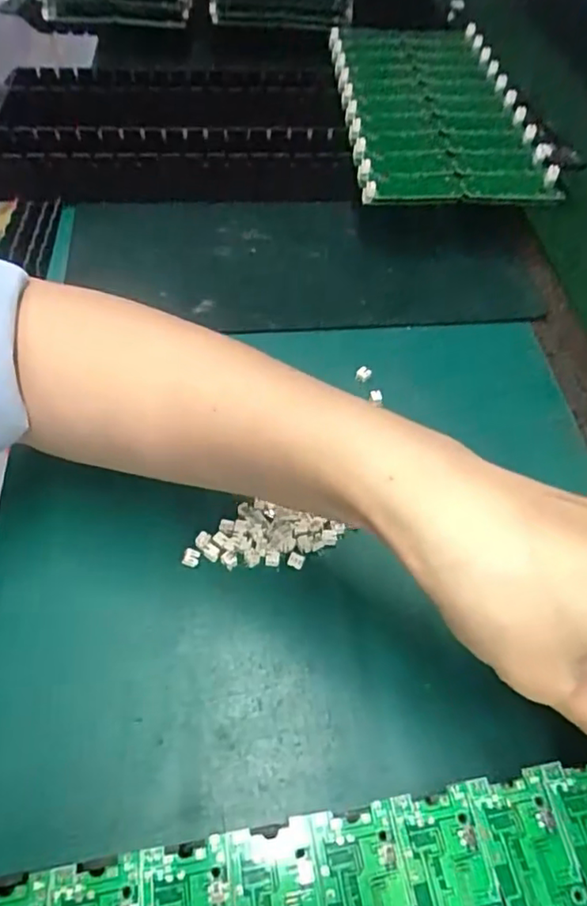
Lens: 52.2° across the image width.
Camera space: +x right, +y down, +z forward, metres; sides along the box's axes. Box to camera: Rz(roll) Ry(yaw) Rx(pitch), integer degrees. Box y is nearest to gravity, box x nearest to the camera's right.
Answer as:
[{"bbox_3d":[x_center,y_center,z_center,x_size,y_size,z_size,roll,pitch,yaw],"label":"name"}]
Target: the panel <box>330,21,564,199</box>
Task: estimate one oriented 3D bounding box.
[{"bbox_3d":[0.107,-0.274,0.463,0.136,0.009,0.271,0,55,-5],"label":"panel"}]

